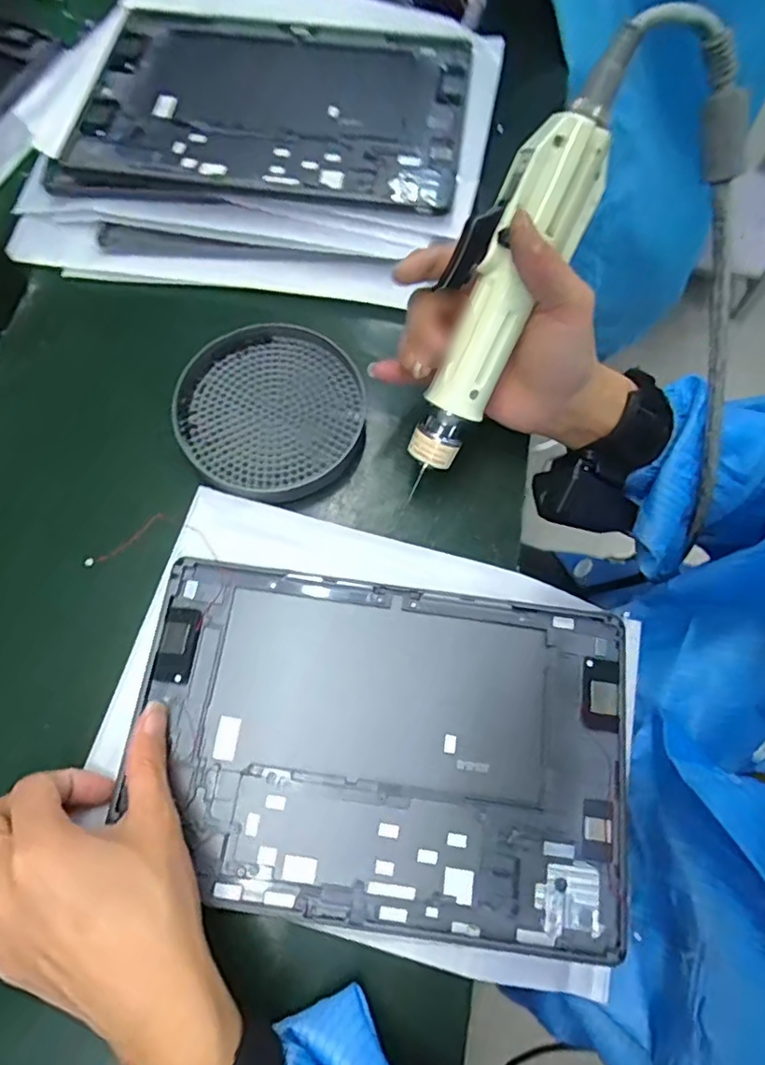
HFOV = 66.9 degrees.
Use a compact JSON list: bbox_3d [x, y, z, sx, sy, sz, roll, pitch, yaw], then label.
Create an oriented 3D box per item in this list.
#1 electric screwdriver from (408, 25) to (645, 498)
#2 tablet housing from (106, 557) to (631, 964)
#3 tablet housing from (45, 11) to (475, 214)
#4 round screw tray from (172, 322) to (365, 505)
[{"bbox_3d":[0.054,-0.112,0.297,0.047,0.031,0.171,26,113,8],"label":"electric screwdriver"},{"bbox_3d":[0.000,0.108,0.303,0.253,0.010,0.166,9,70,1],"label":"tablet housing"},{"bbox_3d":[-0.074,-0.290,0.396,0.253,0.014,0.166,7,70,4],"label":"tablet housing"},{"bbox_3d":[-0.069,-0.076,0.361,0.112,0.016,0.116,1,70,-2],"label":"round screw tray"}]

